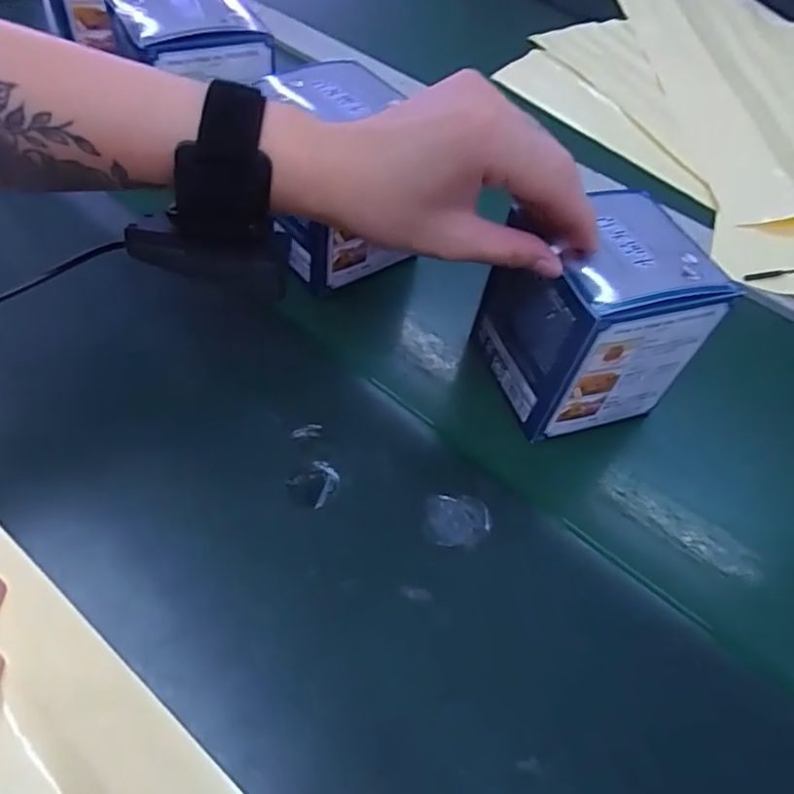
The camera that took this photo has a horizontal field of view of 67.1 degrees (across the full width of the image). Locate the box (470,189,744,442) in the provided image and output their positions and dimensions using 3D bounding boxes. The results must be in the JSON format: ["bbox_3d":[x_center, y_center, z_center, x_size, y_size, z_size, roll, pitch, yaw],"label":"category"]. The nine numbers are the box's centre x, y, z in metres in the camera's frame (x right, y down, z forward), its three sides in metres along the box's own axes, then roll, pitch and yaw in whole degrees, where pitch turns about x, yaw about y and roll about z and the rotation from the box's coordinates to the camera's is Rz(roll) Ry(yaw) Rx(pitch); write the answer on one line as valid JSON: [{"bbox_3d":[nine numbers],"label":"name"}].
[{"bbox_3d":[0.097,-0.043,0.304,0.081,0.093,0.077,-12,54,-14],"label":"box"}]

